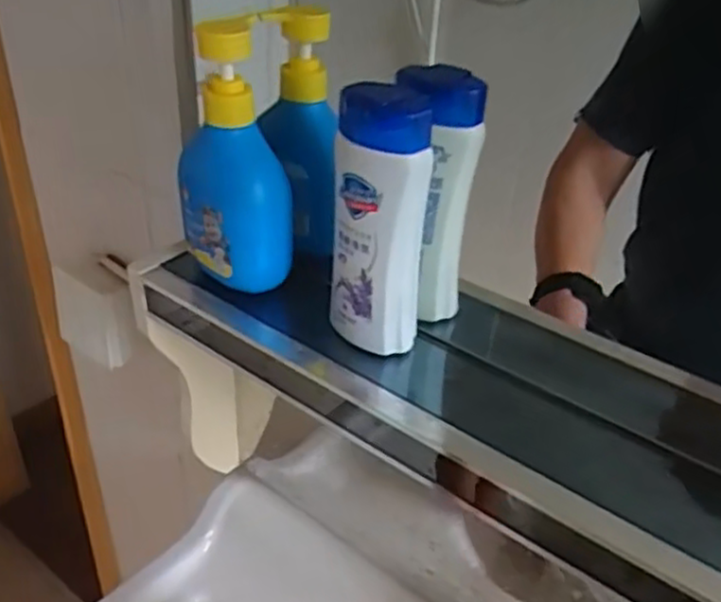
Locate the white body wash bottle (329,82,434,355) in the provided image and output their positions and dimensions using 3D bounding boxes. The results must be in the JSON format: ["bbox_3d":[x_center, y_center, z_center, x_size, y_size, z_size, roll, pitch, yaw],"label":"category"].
[{"bbox_3d":[0.011,-0.044,0.424,0.054,0.154,0.043,5,33,3],"label":"white body wash bottle"}]

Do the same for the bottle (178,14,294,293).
[{"bbox_3d":[-0.082,-0.089,0.466,0.065,0.158,0.058,-10,35,-18],"label":"bottle"}]

